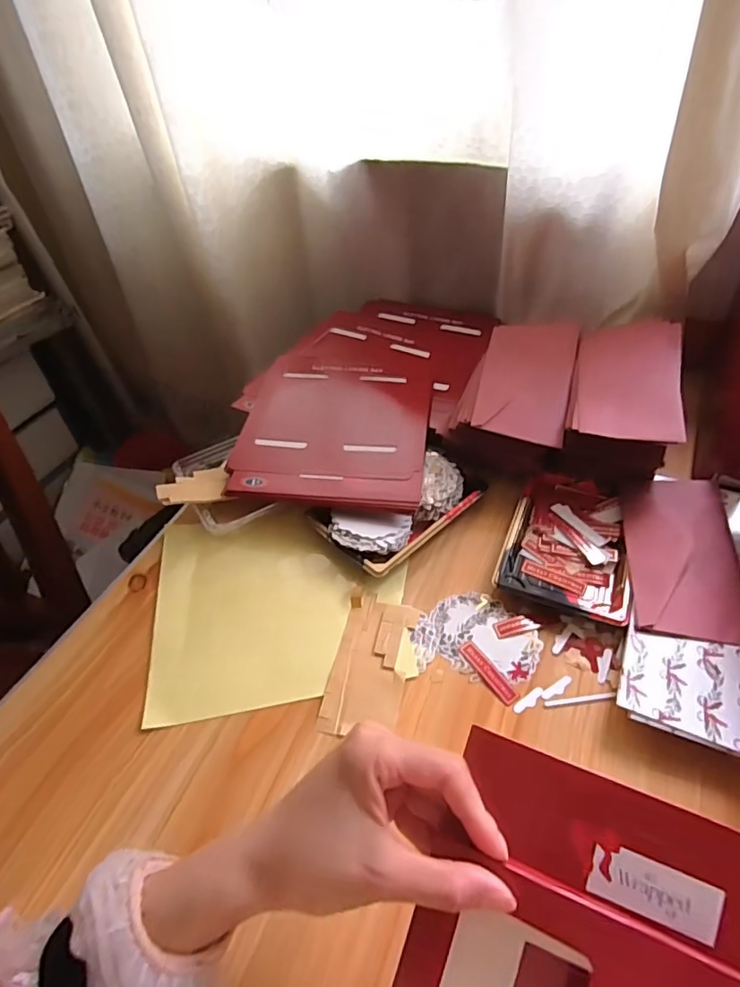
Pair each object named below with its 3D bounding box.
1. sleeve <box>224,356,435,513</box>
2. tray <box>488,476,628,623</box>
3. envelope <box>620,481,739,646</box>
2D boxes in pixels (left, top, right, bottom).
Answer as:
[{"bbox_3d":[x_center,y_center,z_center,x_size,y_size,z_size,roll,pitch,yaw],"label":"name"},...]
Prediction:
[{"bbox_3d":[-0.035,-0.082,0.616,0.201,0.018,0.248,4,46,8],"label":"sleeve"},{"bbox_3d":[0.190,0.044,0.513,0.109,0.020,0.153,15,48,18],"label":"tray"},{"bbox_3d":[0.282,0.048,0.485,0.093,0.013,0.182,8,47,10],"label":"envelope"}]

